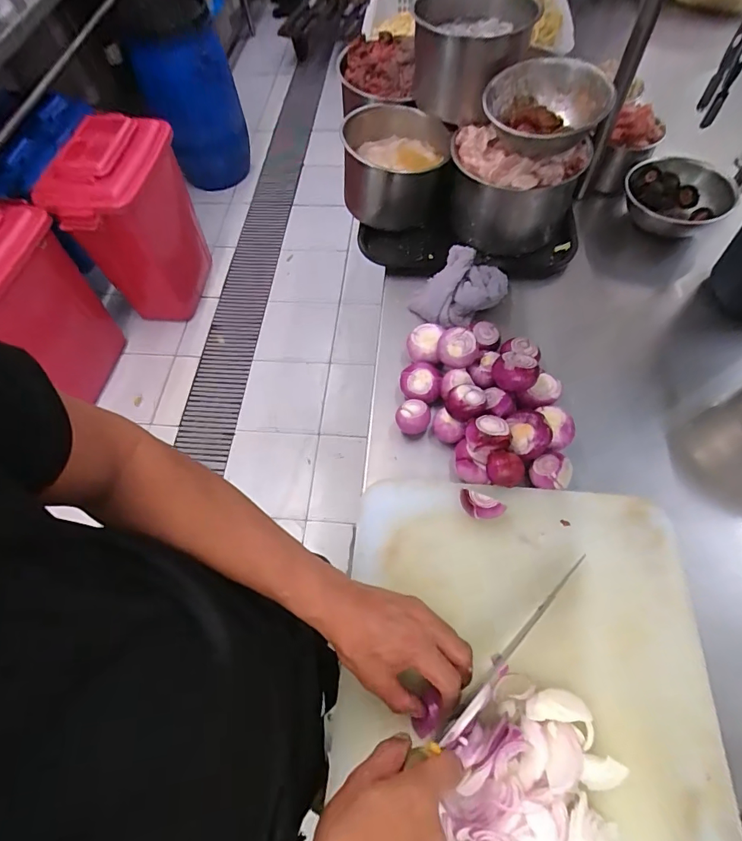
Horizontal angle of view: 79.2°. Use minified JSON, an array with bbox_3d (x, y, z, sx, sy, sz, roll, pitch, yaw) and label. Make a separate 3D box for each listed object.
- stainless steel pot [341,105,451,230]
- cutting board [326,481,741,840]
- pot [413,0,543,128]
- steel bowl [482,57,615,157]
[{"bbox_3d":[0.040,-0.407,0.740,0.165,0.112,0.145,4,63,5],"label":"stainless steel pot"},{"bbox_3d":[0.142,0.259,0.432,0.339,0.031,0.388,5,63,6],"label":"cutting board"},{"bbox_3d":[0.148,-0.551,0.663,0.158,0.126,0.162,-1,63,3],"label":"pot"},{"bbox_3d":[0.227,-0.408,0.590,0.153,0.060,0.138,-3,62,2],"label":"steel bowl"}]

